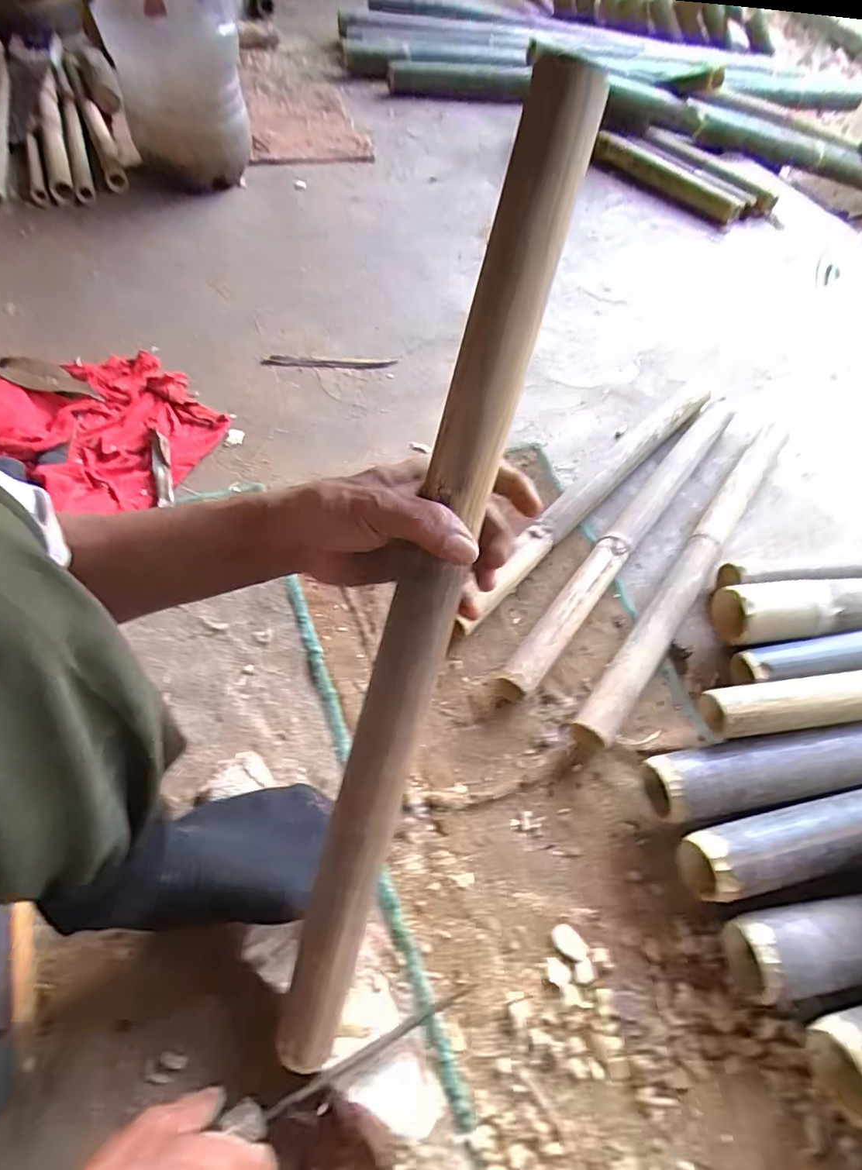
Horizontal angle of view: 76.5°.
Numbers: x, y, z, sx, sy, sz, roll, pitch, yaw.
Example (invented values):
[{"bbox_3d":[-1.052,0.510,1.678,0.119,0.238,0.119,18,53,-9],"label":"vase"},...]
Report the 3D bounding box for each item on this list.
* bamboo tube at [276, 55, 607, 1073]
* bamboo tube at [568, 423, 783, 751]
[{"bbox_3d":[-0.010,0.022,0.345,0.046,0.036,0.657,17,100,6],"label":"bamboo tube"},{"bbox_3d":[0.367,-0.037,0.753,0.051,0.053,0.641,34,62,16],"label":"bamboo tube"}]

